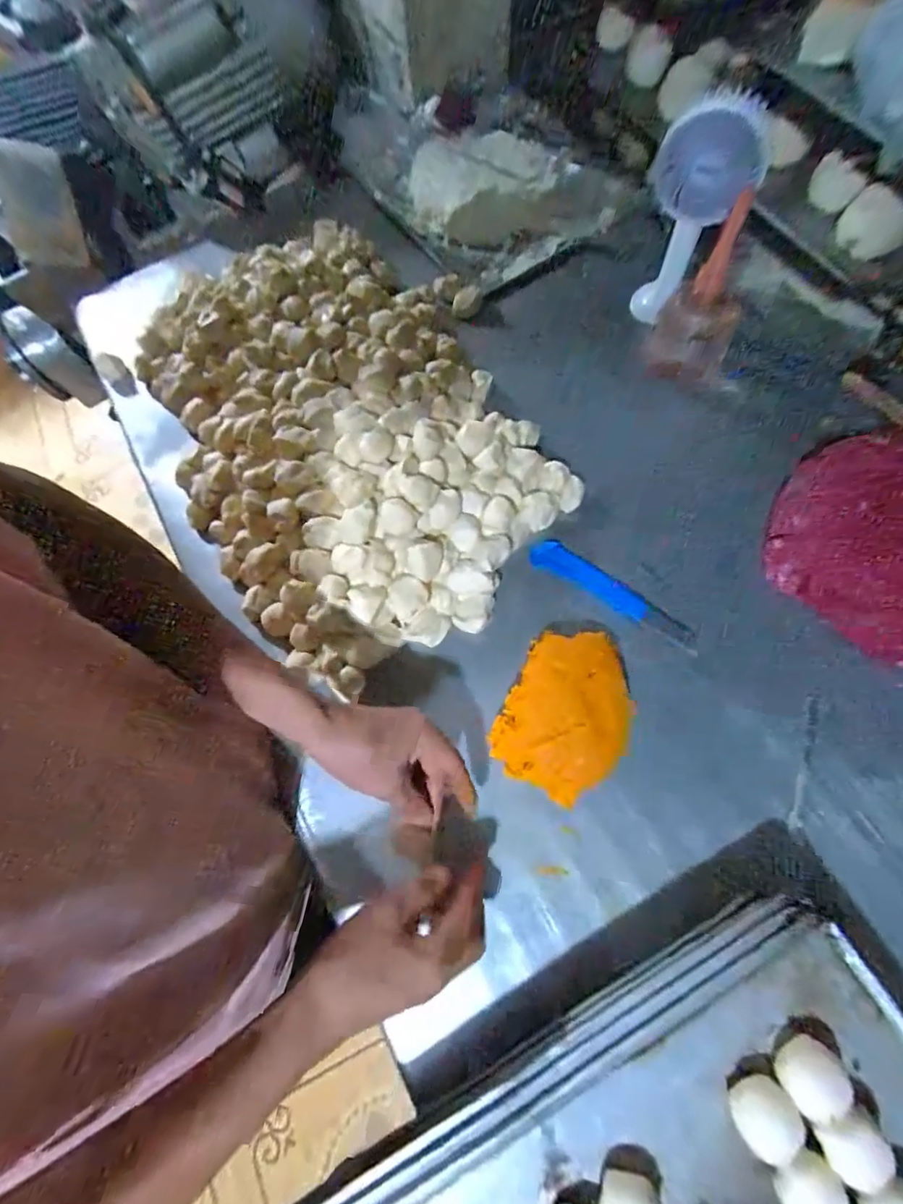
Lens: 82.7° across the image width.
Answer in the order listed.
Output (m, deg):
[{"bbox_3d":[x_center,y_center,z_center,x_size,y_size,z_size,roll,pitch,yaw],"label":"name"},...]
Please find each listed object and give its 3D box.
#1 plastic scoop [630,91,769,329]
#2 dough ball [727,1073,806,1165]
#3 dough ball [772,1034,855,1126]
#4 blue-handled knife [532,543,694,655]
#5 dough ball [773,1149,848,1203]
[{"bbox_3d":[0.277,-0.439,0.611,0.110,0.244,0.071,16,71,12],"label":"plastic scoop"},{"bbox_3d":[0.203,0.334,0.333,0.038,0.027,0.037,-1,68,2],"label":"dough ball"},{"bbox_3d":[0.235,0.310,0.335,0.034,0.033,0.040,37,74,16],"label":"dough ball"},{"bbox_3d":[0.176,-0.013,0.557,0.194,0.012,0.036,31,75,16],"label":"blue-handled knife"},{"bbox_3d":[0.222,0.367,0.325,0.037,0.031,0.035,-1,68,2],"label":"dough ball"}]

